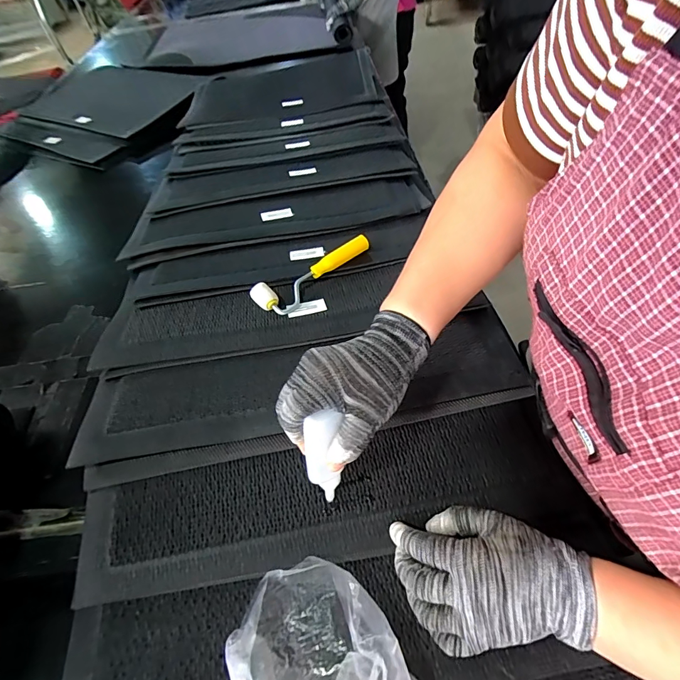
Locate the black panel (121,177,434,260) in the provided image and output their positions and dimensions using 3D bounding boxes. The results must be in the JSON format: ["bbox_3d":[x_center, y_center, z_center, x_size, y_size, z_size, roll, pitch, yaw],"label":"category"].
[{"bbox_3d":[-0.101,-0.216,0.647,0.483,0.017,0.115,-10,51,-1],"label":"black panel"}]

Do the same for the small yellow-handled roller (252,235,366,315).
[{"bbox_3d":[-0.030,-0.089,0.527,0.184,0.027,0.047,-31,55,-17],"label":"small yellow-handled roller"}]

